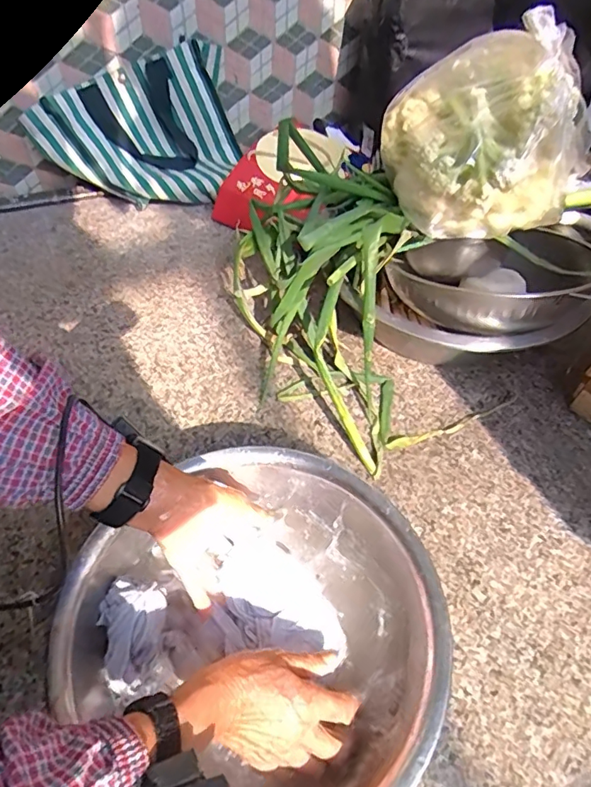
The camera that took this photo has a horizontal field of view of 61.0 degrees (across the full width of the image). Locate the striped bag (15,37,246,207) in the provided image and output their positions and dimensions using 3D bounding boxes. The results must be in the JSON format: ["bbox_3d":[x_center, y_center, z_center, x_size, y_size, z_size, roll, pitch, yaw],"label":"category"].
[{"bbox_3d":[-0.299,-0.502,0.976,0.371,0.216,0.188,-7,52,-7],"label":"striped bag"}]

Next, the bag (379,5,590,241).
[{"bbox_3d":[0.246,-0.331,0.627,0.203,0.198,0.215,-11,52,-11],"label":"bag"}]

